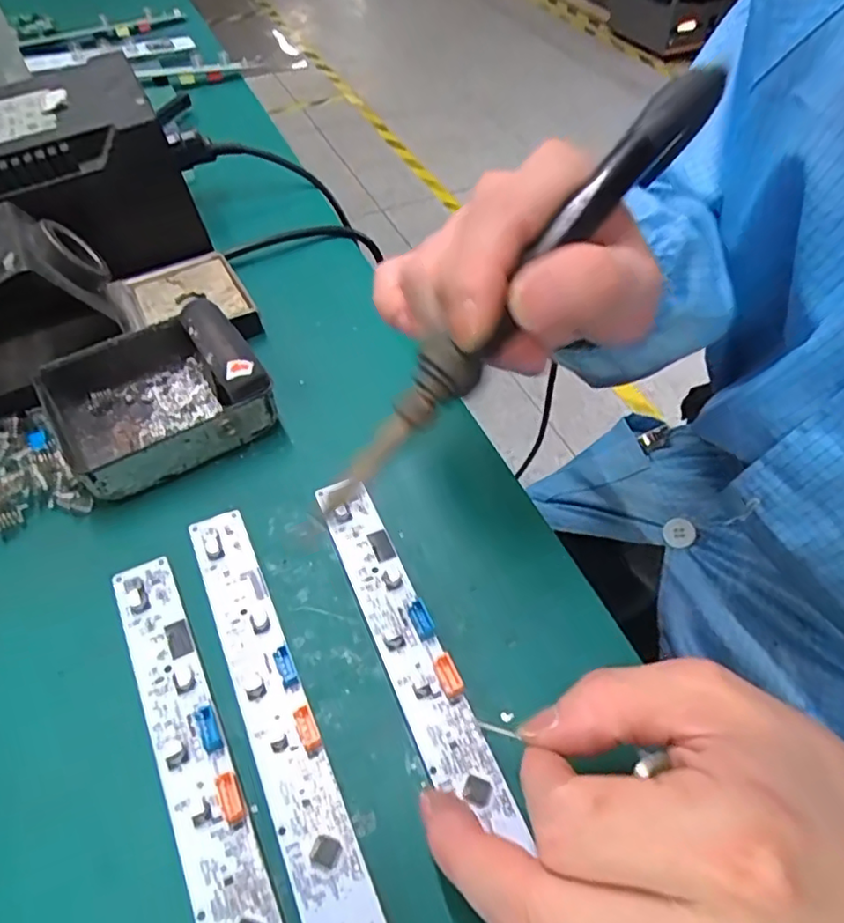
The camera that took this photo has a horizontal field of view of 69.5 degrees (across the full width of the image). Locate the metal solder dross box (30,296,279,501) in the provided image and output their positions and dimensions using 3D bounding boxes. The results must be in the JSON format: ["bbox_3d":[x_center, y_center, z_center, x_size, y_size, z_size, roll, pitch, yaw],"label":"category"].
[{"bbox_3d":[-0.127,-0.031,0.291,0.091,0.038,0.077,-28,56,-20],"label":"metal solder dross box"}]

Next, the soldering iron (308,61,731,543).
[{"bbox_3d":[0.028,-0.051,0.191,0.015,0.014,0.182,40,88,29],"label":"soldering iron"}]

